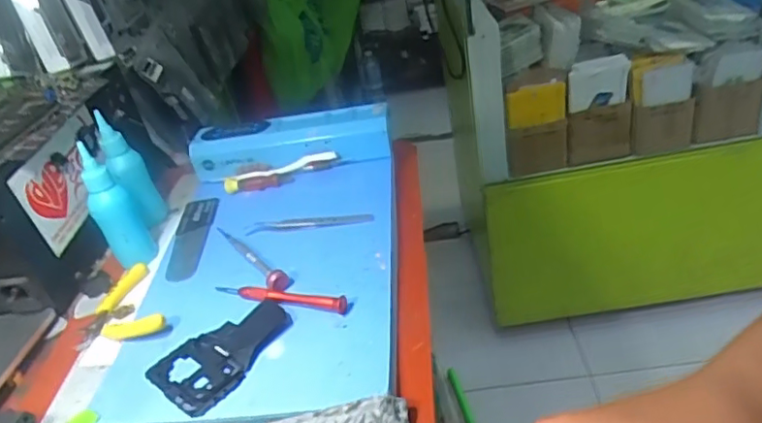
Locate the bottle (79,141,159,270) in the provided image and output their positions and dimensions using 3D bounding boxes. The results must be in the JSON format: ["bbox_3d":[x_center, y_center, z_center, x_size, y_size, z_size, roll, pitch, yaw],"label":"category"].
[{"bbox_3d":[-0.226,-0.006,0.500,0.035,0.107,0.030,10,40,29],"label":"bottle"}]

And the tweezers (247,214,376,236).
[{"bbox_3d":[-0.064,0.010,0.525,0.111,0.006,0.015,-11,34,2],"label":"tweezers"}]

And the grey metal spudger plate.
[{"bbox_3d":[-0.177,0.022,0.545,0.035,0.004,0.119,-10,35,4],"label":"grey metal spudger plate"}]

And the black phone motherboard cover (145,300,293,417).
[{"bbox_3d":[-0.112,0.097,0.419,0.066,0.006,0.097,20,46,38],"label":"black phone motherboard cover"}]

